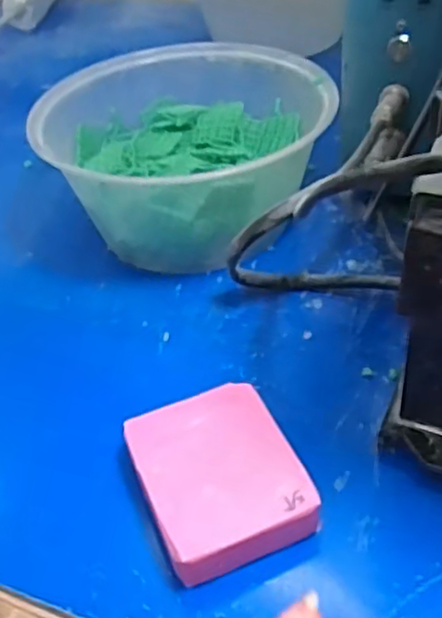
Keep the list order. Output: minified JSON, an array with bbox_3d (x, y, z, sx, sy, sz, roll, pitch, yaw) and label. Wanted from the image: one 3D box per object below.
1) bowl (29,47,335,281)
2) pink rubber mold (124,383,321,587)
[{"bbox_3d":[-0.021,-0.092,0.414,0.140,0.076,0.145,-4,42,4],"label":"bowl"},{"bbox_3d":[-0.001,0.067,0.275,0.058,0.022,0.073,-19,43,-12],"label":"pink rubber mold"}]

